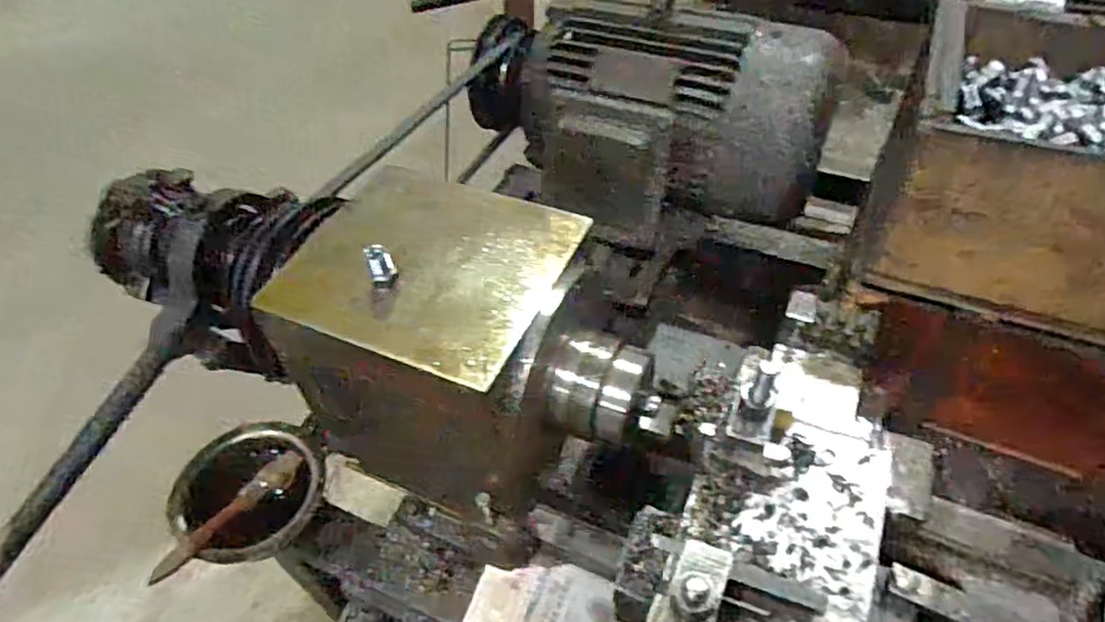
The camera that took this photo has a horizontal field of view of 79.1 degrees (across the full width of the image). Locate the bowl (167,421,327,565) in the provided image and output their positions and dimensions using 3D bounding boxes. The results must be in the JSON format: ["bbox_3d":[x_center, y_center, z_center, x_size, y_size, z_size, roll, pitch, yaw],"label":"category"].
[{"bbox_3d":[-0.276,0.166,0.614,0.114,0.055,0.129,40,57,5],"label":"bowl"}]

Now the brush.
[{"bbox_3d":[-0.284,0.178,0.591,0.021,0.029,0.144,28,56,25],"label":"brush"}]

